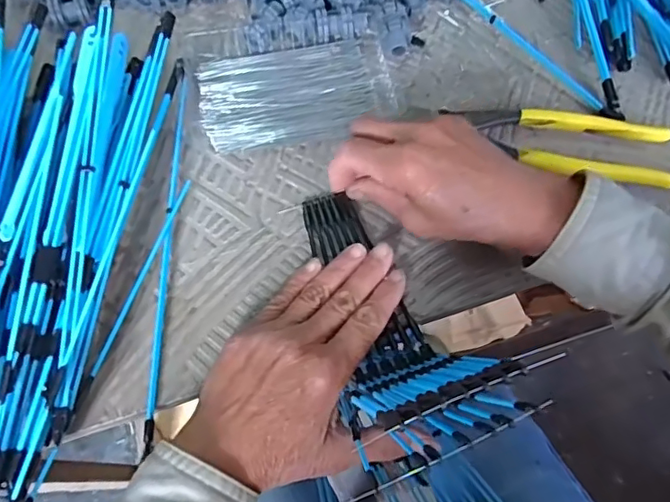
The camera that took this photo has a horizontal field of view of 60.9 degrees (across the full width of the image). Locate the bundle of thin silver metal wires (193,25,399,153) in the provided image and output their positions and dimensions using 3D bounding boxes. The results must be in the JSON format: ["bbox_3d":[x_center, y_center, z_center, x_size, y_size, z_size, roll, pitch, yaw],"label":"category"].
[{"bbox_3d":[-0.030,-0.120,0.413,0.134,0.016,0.086,-11,69,-4],"label":"bundle of thin silver metal wires"}]

